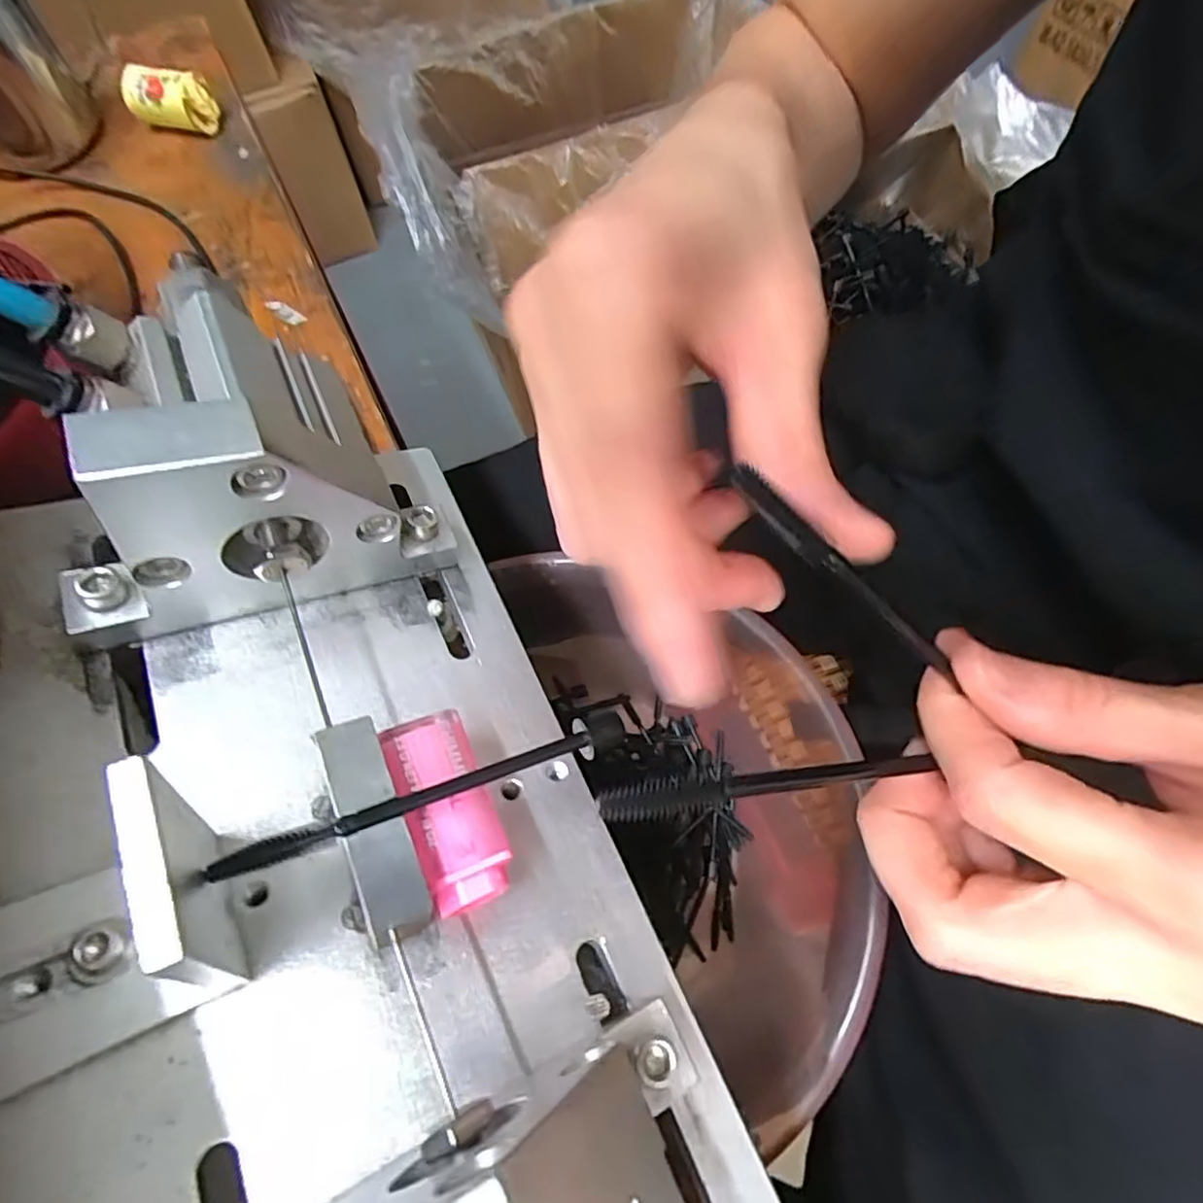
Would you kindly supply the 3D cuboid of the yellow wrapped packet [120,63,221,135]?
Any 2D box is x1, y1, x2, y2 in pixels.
[{"bbox_3d":[-0.226,-0.261,0.340,0.044,0.023,0.019,3,67,4],"label":"yellow wrapped packet"}]

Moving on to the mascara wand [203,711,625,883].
[{"bbox_3d":[-0.039,0.046,0.159,0.099,0.004,0.010,-15,65,-24],"label":"mascara wand"}]

